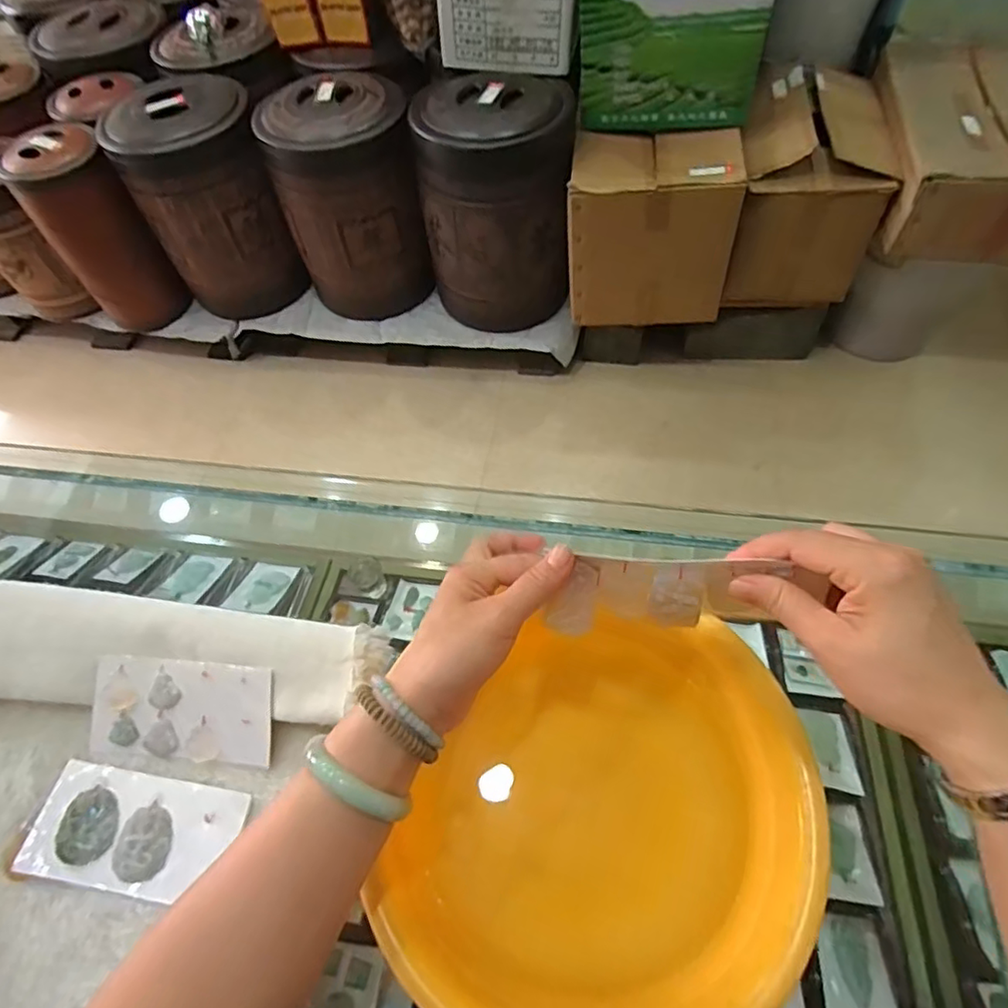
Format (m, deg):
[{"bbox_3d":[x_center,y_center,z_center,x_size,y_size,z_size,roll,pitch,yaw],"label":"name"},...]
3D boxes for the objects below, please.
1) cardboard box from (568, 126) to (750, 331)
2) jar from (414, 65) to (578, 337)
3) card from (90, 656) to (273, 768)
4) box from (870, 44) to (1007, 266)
[{"bbox_3d":[0.358,-0.702,1.522,0.386,0.382,0.282,1,59,4],"label":"cardboard box"},{"bbox_3d":[-0.018,-0.785,1.593,0.359,0.522,0.359,-1,59,2],"label":"jar"},{"bbox_3d":[-0.256,0.165,0.478,0.150,0.007,0.076,2,85,6],"label":"card"},{"bbox_3d":[1.083,-0.826,1.396,0.403,0.208,0.575,4,60,5],"label":"box"}]

